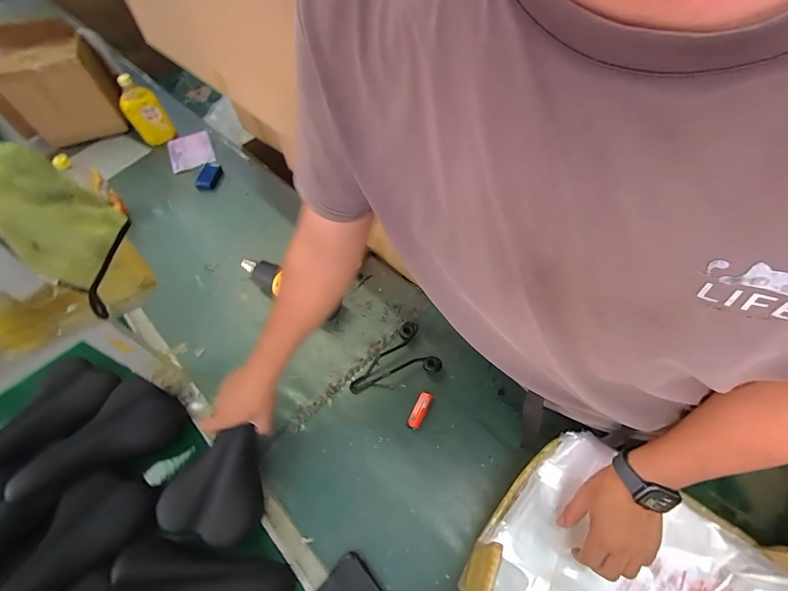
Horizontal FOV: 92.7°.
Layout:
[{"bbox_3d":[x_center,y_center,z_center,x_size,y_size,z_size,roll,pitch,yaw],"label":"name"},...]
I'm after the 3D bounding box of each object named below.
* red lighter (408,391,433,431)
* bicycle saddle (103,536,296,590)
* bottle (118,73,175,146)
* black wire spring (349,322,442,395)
[{"bbox_3d":[0.049,0.222,0.724,0.026,0.014,0.072,20,60,16],"label":"red lighter"},{"bbox_3d":[-0.290,0.434,0.561,0.254,0.042,0.134,10,52,-27],"label":"bicycle saddle"},{"bbox_3d":[-0.766,-0.563,1.161,0.103,0.183,0.085,-32,61,-17],"label":"bottle"},{"bbox_3d":[-0.010,0.136,0.765,0.179,0.028,0.114,-23,59,-12],"label":"black wire spring"}]

